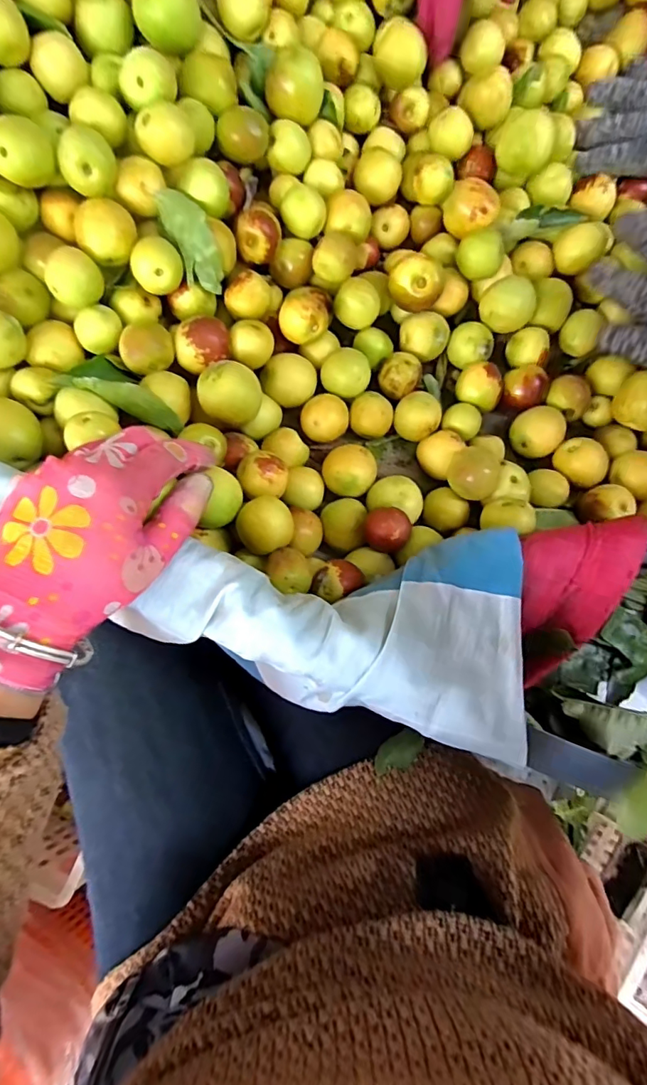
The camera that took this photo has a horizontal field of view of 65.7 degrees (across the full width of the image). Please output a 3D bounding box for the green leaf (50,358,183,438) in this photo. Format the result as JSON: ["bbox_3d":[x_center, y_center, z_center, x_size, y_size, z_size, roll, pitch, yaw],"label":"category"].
[{"bbox_3d":[-0.127,-0.095,0.327,0.073,0.025,0.033,29,79,-7],"label":"green leaf"}]

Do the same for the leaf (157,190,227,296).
[{"bbox_3d":[-0.087,-0.200,0.332,0.027,0.017,0.064,-30,108,-6],"label":"leaf"}]

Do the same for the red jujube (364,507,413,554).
[{"bbox_3d":[0.043,-0.008,0.334,0.030,0.027,0.027,17,77,6],"label":"red jujube"}]

